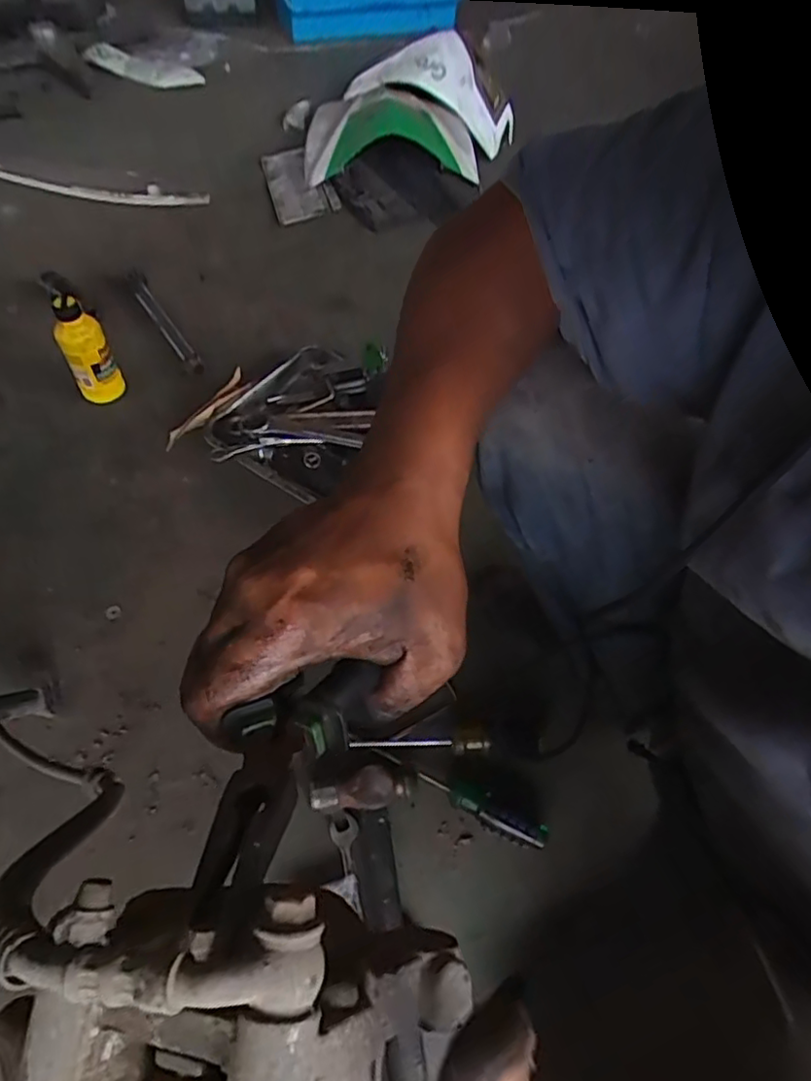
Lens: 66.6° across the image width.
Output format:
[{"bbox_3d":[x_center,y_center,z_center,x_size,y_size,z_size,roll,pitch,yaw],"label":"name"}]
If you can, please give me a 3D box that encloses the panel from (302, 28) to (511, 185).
[{"bbox_3d":[0.017,-0.956,1.367,0.478,0.142,0.397,-3,56,-6],"label":"panel"}]

